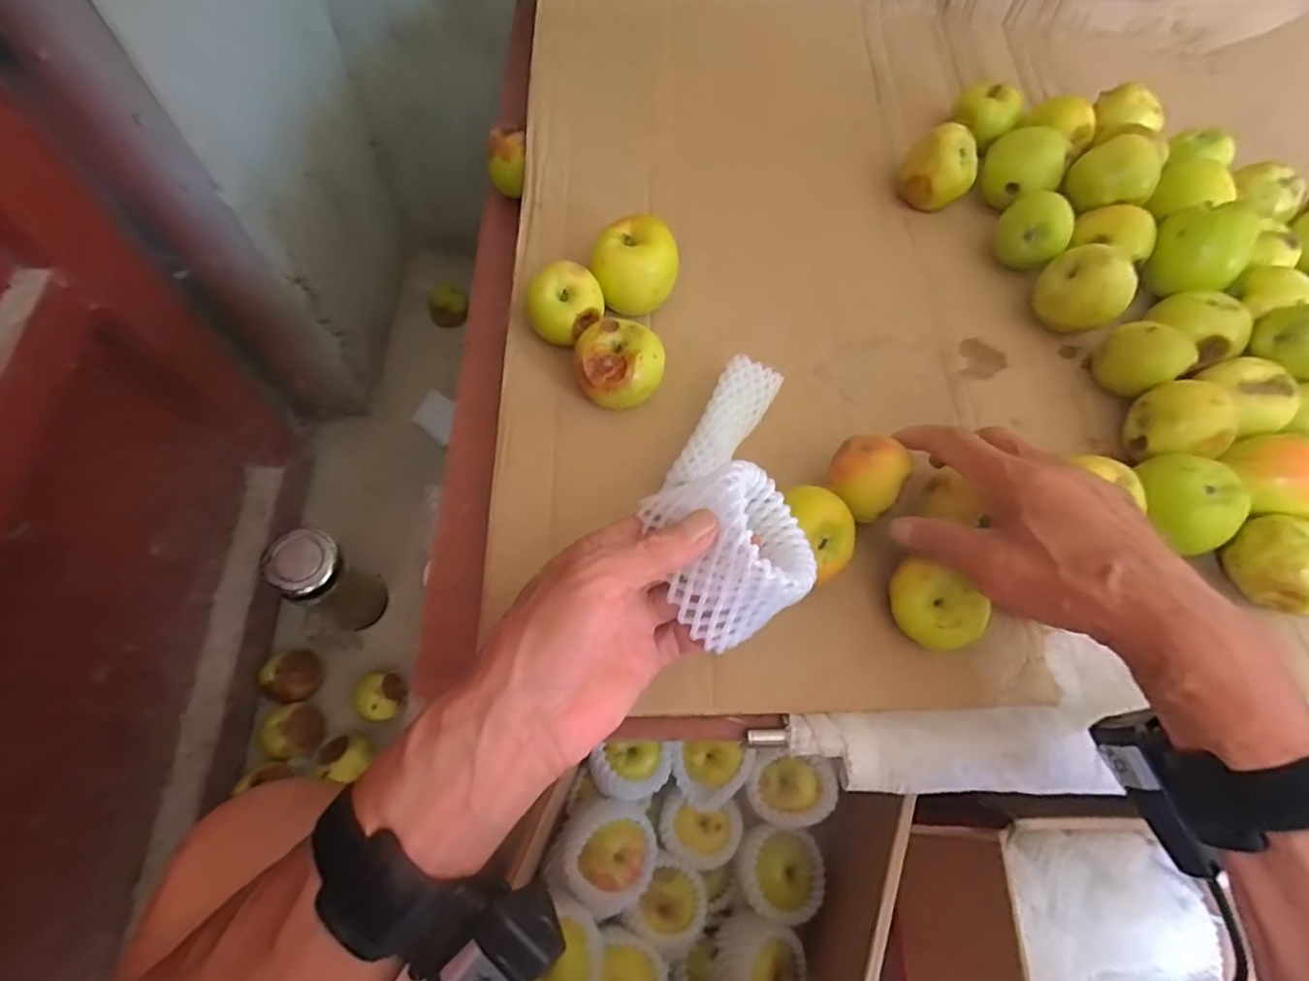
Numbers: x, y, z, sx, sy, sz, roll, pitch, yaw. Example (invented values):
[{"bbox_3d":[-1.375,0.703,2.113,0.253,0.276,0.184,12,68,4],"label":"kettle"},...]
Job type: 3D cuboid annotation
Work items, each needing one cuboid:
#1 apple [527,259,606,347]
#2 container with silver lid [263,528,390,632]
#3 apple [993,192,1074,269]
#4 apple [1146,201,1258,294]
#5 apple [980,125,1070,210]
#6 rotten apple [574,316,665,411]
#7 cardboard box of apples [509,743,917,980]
[{"bbox_3d":[-0.060,-0.123,0.412,0.050,0.040,0.044,-6,65,-7],"label":"apple"},{"bbox_3d":[-0.371,0.107,0.700,0.062,0.169,0.068,2,64,-3],"label":"container with silver lid"},{"bbox_3d":[0.309,-0.210,0.505,0.052,0.050,0.046,36,67,12],"label":"apple"},{"bbox_3d":[0.432,-0.191,0.486,0.057,0.054,0.053,2,64,-3],"label":"apple"},{"bbox_3d":[0.320,-0.279,0.536,0.060,0.051,0.068,31,66,10],"label":"apple"},{"bbox_3d":[-0.023,-0.079,0.414,0.055,0.056,0.049,6,64,-2],"label":"rotten apple"},{"bbox_3d":[0.024,0.360,0.515,0.270,0.141,0.287,21,65,6],"label":"cardboard box of apples"}]

